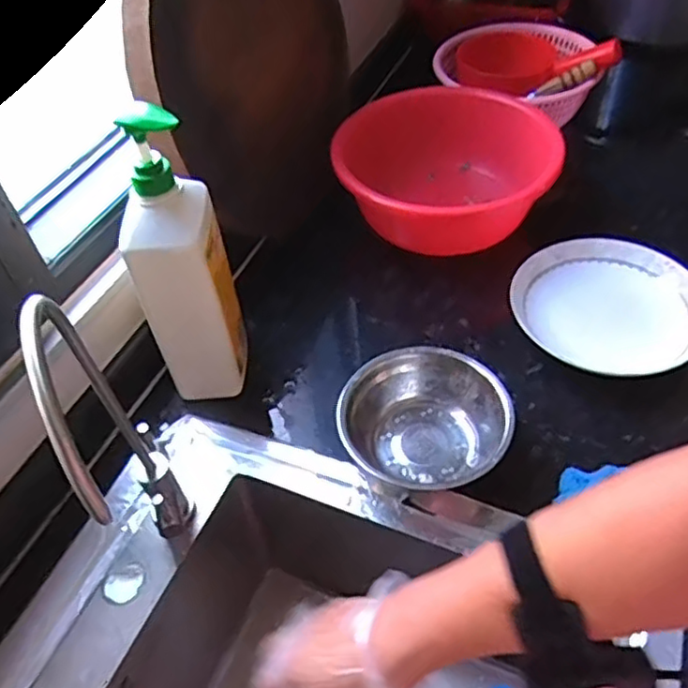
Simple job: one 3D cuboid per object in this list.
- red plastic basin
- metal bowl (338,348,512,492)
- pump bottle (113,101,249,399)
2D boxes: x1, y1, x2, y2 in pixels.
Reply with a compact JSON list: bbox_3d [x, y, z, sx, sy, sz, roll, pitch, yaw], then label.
[{"bbox_3d":[0.142,-0.215,0.844,0.244,0.106,0.263,-3,49,3],"label":"red plastic basin"},{"bbox_3d":[0.076,0.073,0.631,0.156,0.060,0.132,0,49,6],"label":"metal bowl"},{"bbox_3d":[-0.146,-0.059,0.600,0.082,0.314,0.079,-15,49,-7],"label":"pump bottle"}]

